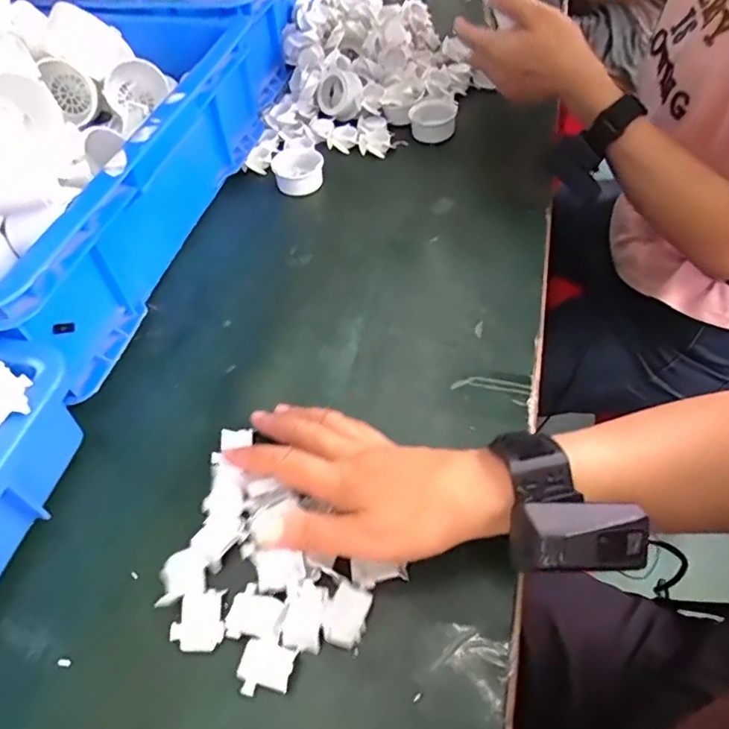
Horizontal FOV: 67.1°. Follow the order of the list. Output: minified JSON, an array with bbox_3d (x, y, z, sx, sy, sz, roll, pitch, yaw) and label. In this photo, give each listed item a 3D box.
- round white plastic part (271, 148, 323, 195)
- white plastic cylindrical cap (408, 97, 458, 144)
[{"bbox_3d":[-0.070,-0.208,0.581,0.051,0.024,0.066,-12,54,-5],"label":"round white plastic part"},{"bbox_3d":[0.078,-0.280,0.623,0.051,0.032,0.048,4,54,7],"label":"white plastic cylindrical cap"}]

